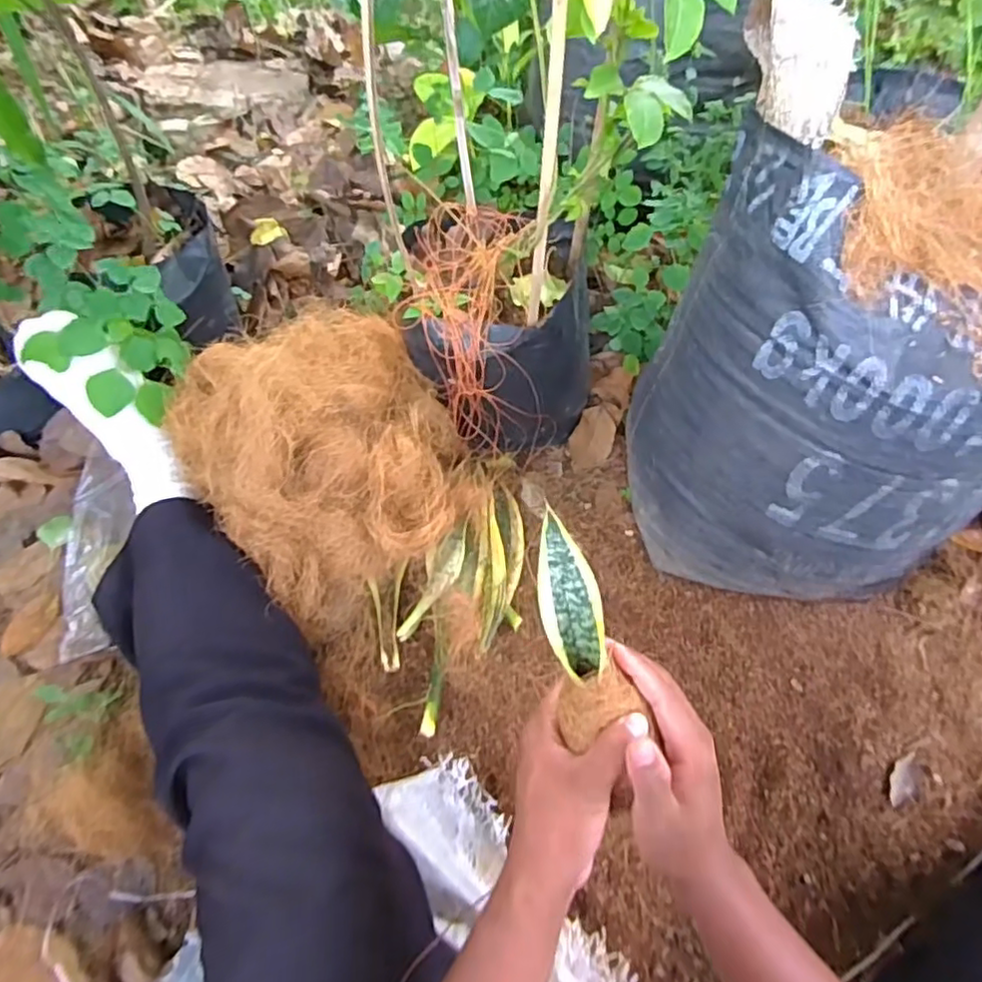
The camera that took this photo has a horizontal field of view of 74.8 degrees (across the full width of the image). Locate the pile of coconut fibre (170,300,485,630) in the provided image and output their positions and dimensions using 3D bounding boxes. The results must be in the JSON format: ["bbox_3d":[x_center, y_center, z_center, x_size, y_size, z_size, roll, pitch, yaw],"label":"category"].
[{"bbox_3d":[-0.181,-0.063,0.694,0.270,0.178,0.323,-36,65,-21],"label":"pile of coconut fibre"}]

